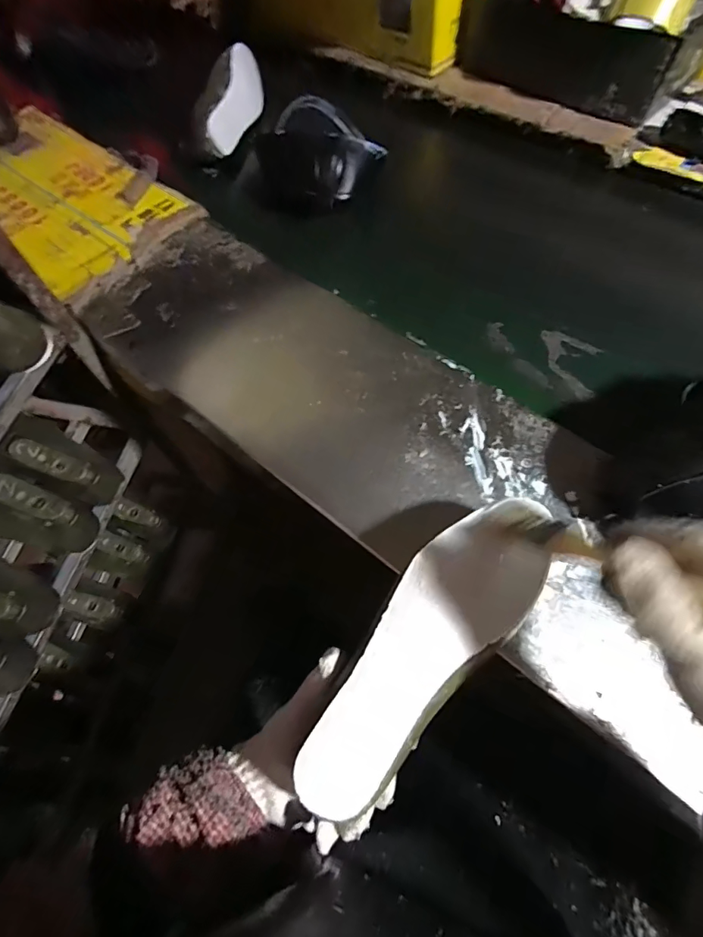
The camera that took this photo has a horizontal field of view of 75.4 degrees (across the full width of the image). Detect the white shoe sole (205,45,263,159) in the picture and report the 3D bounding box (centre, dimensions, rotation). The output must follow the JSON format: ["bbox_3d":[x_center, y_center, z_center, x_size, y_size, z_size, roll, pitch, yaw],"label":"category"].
[{"bbox_3d":[-0.189,-0.591,0.735,0.031,0.076,0.223,-4,62,32],"label":"white shoe sole"}]

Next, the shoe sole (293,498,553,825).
[{"bbox_3d":[0.052,0.115,0.303,0.073,0.017,0.232,36,79,19],"label":"shoe sole"}]

